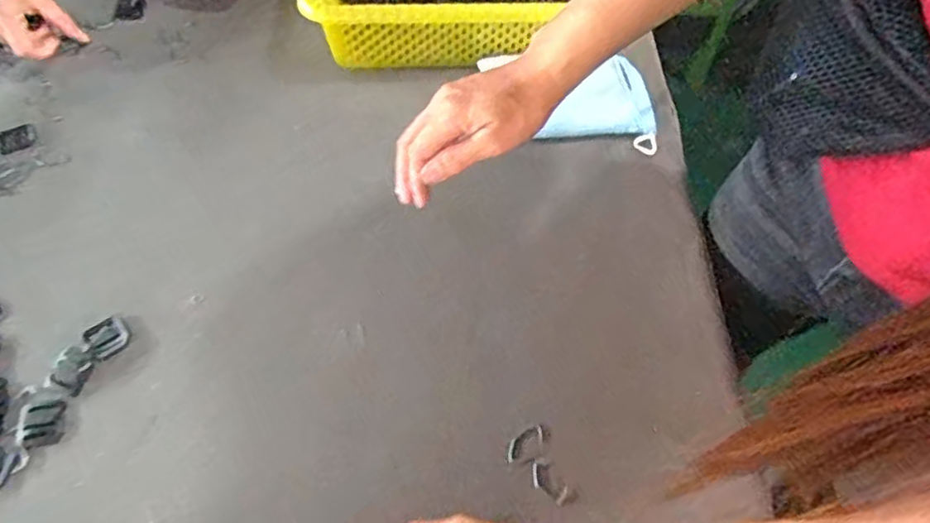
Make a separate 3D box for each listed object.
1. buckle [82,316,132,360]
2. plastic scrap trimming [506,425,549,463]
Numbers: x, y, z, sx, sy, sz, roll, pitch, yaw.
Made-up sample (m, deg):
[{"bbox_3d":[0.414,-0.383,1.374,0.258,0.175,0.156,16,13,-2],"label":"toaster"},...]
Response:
[{"bbox_3d":[-0.284,0.060,0.511,0.030,0.004,0.034,-38,65,-24],"label":"buckle"},{"bbox_3d":[0.045,0.134,0.478,0.038,0.004,0.015,-25,61,-18],"label":"plastic scrap trimming"}]

